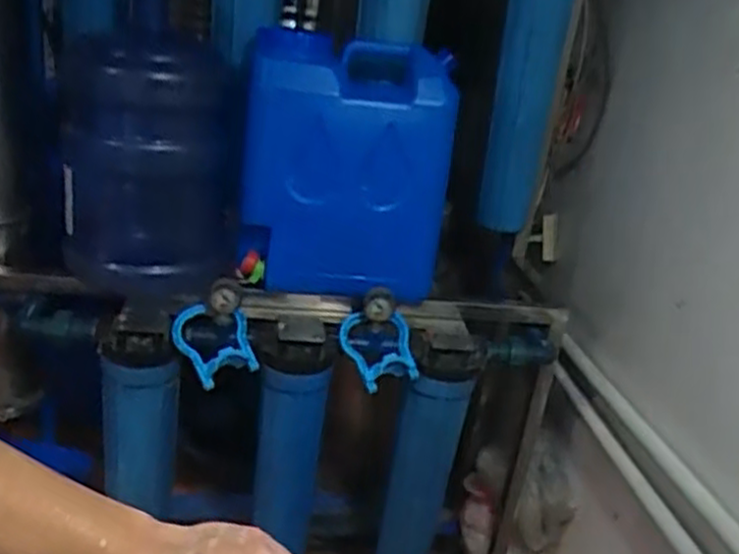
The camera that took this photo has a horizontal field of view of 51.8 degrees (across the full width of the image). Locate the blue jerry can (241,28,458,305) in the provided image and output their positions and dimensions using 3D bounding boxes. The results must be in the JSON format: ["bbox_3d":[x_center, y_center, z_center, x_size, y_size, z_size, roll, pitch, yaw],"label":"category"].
[{"bbox_3d":[-0.033,-0.160,1.200,0.311,0.386,0.186,8,22,2],"label":"blue jerry can"}]

